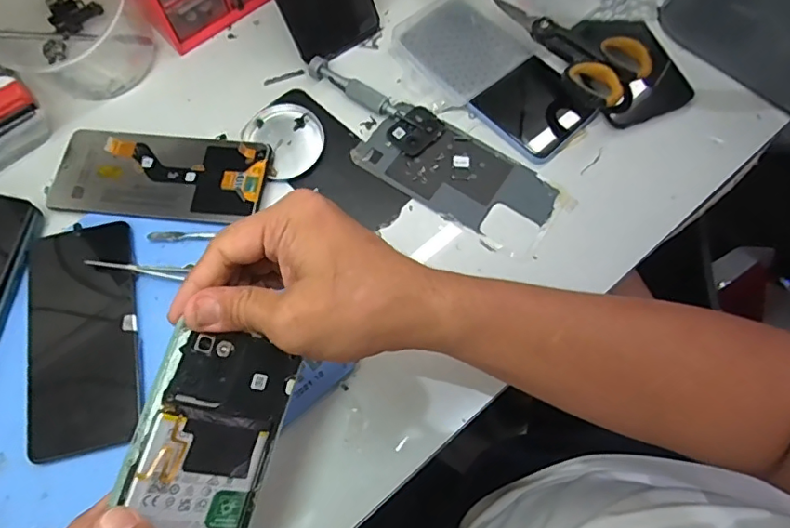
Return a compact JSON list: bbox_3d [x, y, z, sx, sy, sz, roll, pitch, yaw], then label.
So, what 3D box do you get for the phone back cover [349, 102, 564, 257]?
[{"bbox_3d":[0.051,-0.072,0.425,0.157,0.007,0.076,34,74,12],"label":"phone back cover"}]

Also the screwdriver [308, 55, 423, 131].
[{"bbox_3d":[-0.026,-0.144,0.444,0.112,0.013,0.016,30,73,10],"label":"screwdriver"}]

